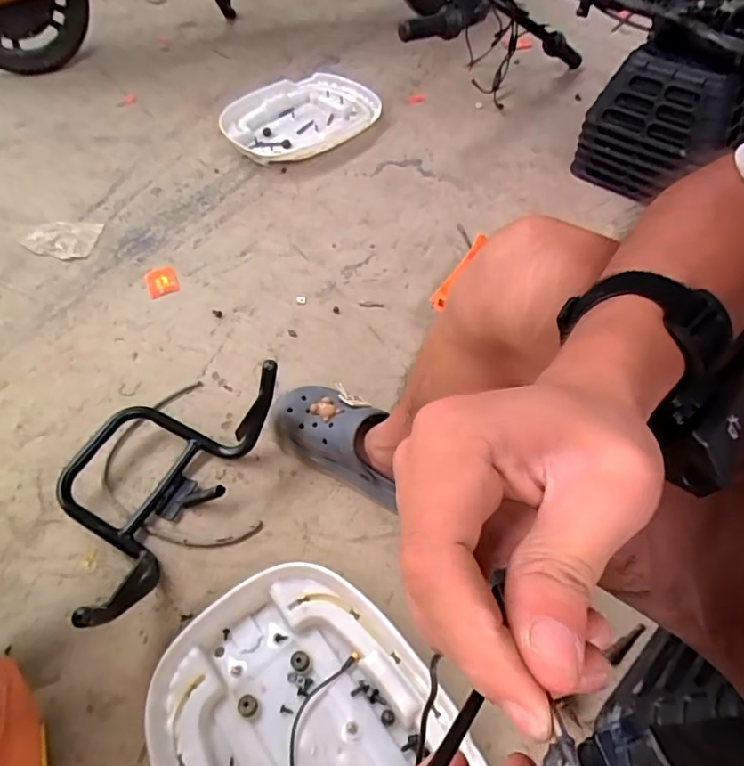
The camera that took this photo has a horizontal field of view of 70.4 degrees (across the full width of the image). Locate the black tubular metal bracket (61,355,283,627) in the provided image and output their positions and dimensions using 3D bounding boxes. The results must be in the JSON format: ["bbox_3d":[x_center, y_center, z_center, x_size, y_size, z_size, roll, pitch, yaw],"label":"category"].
[{"bbox_3d":[-0.291,0.108,0.667,0.217,0.144,0.330,22,57,15],"label":"black tubular metal bracket"}]

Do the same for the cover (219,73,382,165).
[{"bbox_3d":[-0.162,-0.636,1.246,0.289,0.063,0.374,28,59,19],"label":"cover"}]

